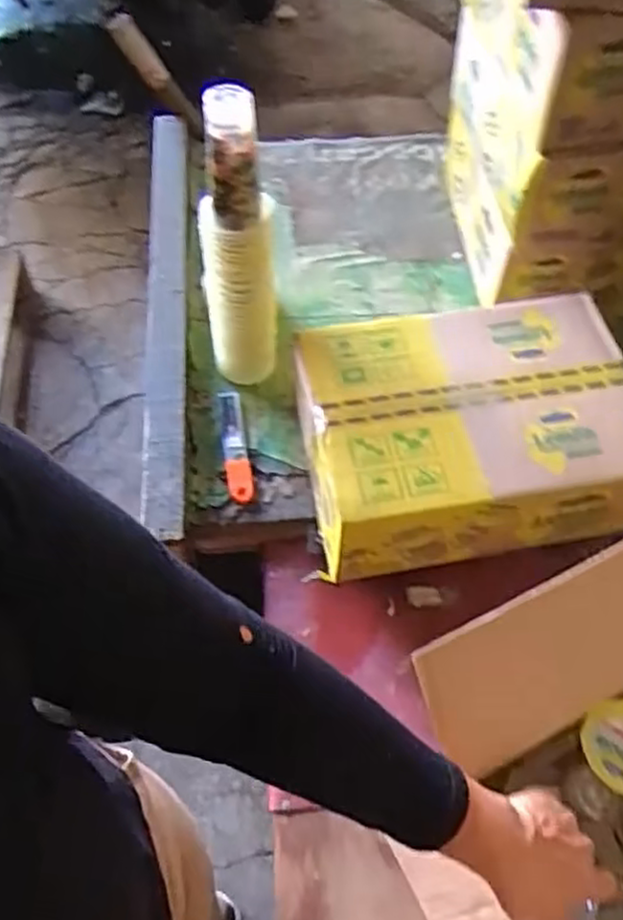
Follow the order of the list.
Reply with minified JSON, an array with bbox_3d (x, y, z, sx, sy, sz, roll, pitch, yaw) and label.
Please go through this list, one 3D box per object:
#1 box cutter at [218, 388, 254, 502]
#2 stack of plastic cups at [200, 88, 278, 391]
[{"bbox_3d":[-0.091,-0.018,0.862,0.029,0.020,0.144,-8,58,-7],"label":"box cutter"},{"bbox_3d":[-0.080,-0.211,0.771,0.065,0.333,0.066,-30,63,-19],"label":"stack of plastic cups"}]

